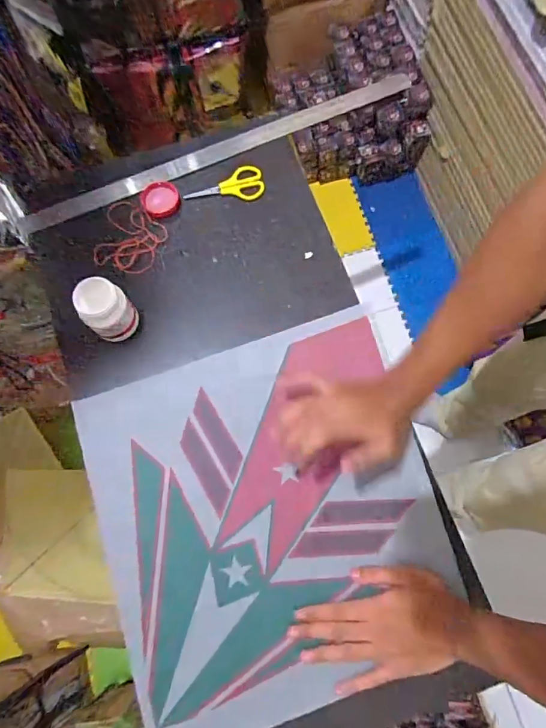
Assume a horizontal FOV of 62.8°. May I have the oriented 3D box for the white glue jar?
[{"bbox_3d":[-0.205,-0.066,0.555,0.053,0.075,0.056,0,75,2],"label":"white glue jar"}]

